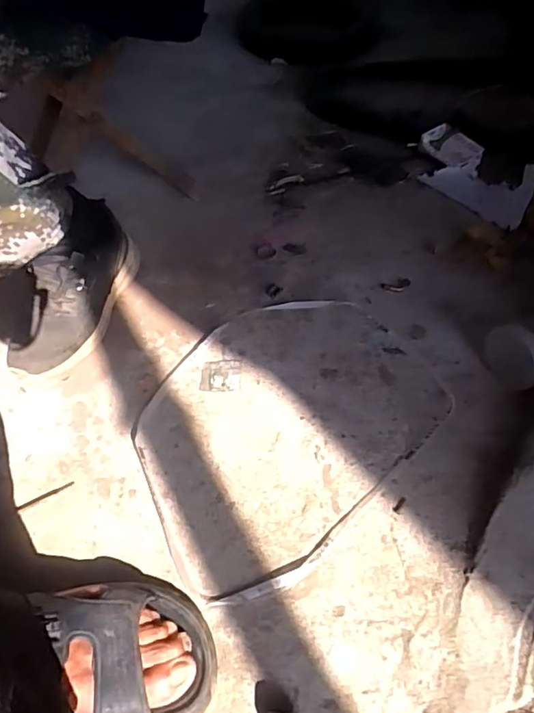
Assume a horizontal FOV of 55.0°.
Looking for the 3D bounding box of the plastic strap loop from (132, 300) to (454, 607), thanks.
[{"bbox_3d":[0.012,0.067,0.628,0.305,0.010,0.413,38,61,26],"label":"plastic strap loop"}]

